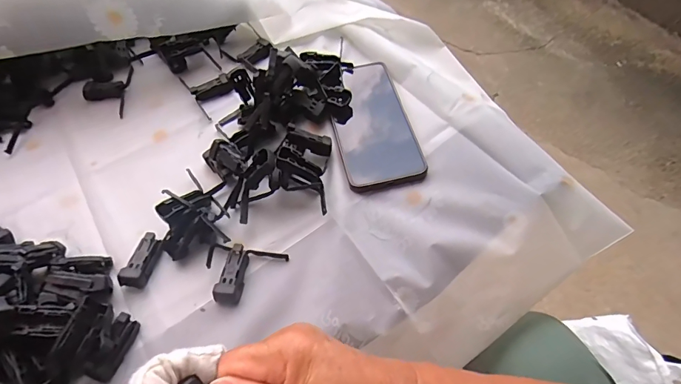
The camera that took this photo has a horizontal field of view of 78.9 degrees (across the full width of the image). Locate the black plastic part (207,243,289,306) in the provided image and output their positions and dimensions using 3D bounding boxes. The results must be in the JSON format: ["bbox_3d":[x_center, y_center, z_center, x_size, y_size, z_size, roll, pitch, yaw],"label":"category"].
[{"bbox_3d":[-0.083,0.069,0.349,0.065,0.011,0.049,7,57,8],"label":"black plastic part"}]

